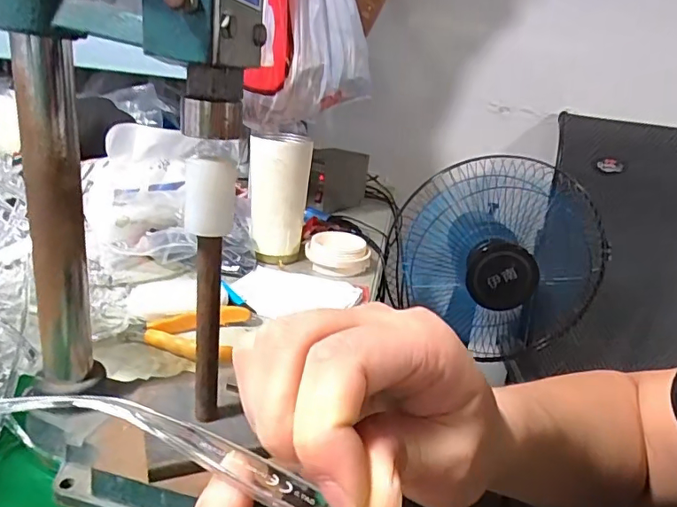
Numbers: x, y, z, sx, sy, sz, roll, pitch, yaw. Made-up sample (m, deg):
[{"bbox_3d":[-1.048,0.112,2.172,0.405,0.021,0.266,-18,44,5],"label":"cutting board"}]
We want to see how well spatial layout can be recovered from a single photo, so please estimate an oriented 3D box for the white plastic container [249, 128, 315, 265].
[{"bbox_3d":[-0.082,-0.076,0.687,0.077,0.162,0.070,3,21,-10],"label":"white plastic container"}]

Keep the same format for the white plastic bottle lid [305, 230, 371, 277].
[{"bbox_3d":[0.000,-0.001,0.699,0.085,0.035,0.074,9,20,4],"label":"white plastic bottle lid"}]

